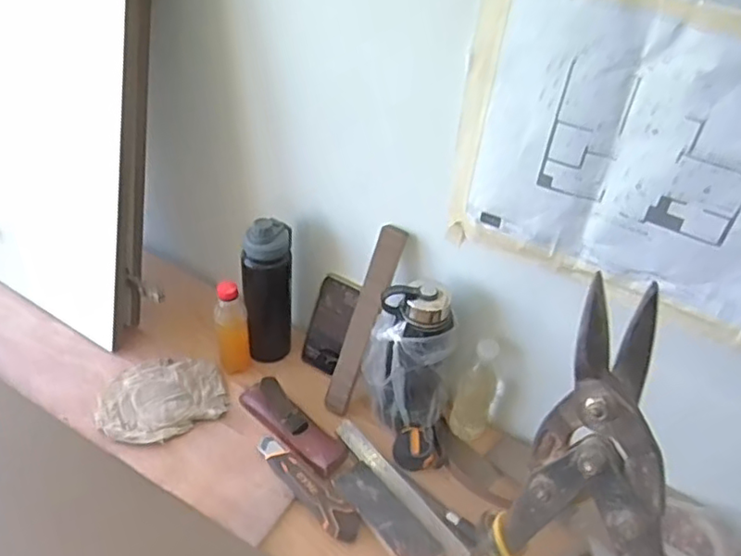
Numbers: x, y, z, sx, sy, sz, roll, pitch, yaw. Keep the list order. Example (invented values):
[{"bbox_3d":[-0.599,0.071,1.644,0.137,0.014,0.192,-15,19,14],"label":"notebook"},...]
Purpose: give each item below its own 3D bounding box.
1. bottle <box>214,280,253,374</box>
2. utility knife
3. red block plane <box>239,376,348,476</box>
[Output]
[{"bbox_3d":[-0.219,0.073,0.986,0.052,0.159,0.043,-7,42,-15],"label":"bottle"},{"bbox_3d":[-0.090,0.289,0.870,0.192,0.015,0.041,32,47,28],"label":"utility knife"},{"bbox_3d":[-0.122,0.213,0.926,0.194,0.048,0.063,28,45,24],"label":"red block plane"}]

